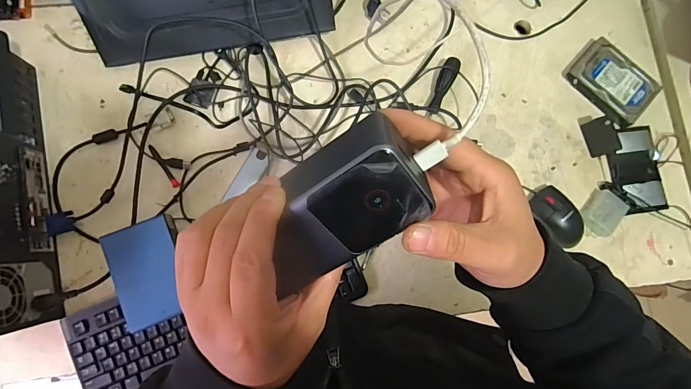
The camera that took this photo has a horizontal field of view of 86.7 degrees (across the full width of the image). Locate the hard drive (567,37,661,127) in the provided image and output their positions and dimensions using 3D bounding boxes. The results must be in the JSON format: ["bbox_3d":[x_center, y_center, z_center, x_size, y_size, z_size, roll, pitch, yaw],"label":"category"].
[{"bbox_3d":[0.486,-0.203,0.664,0.143,0.024,0.109,42,81,1],"label":"hard drive"}]

